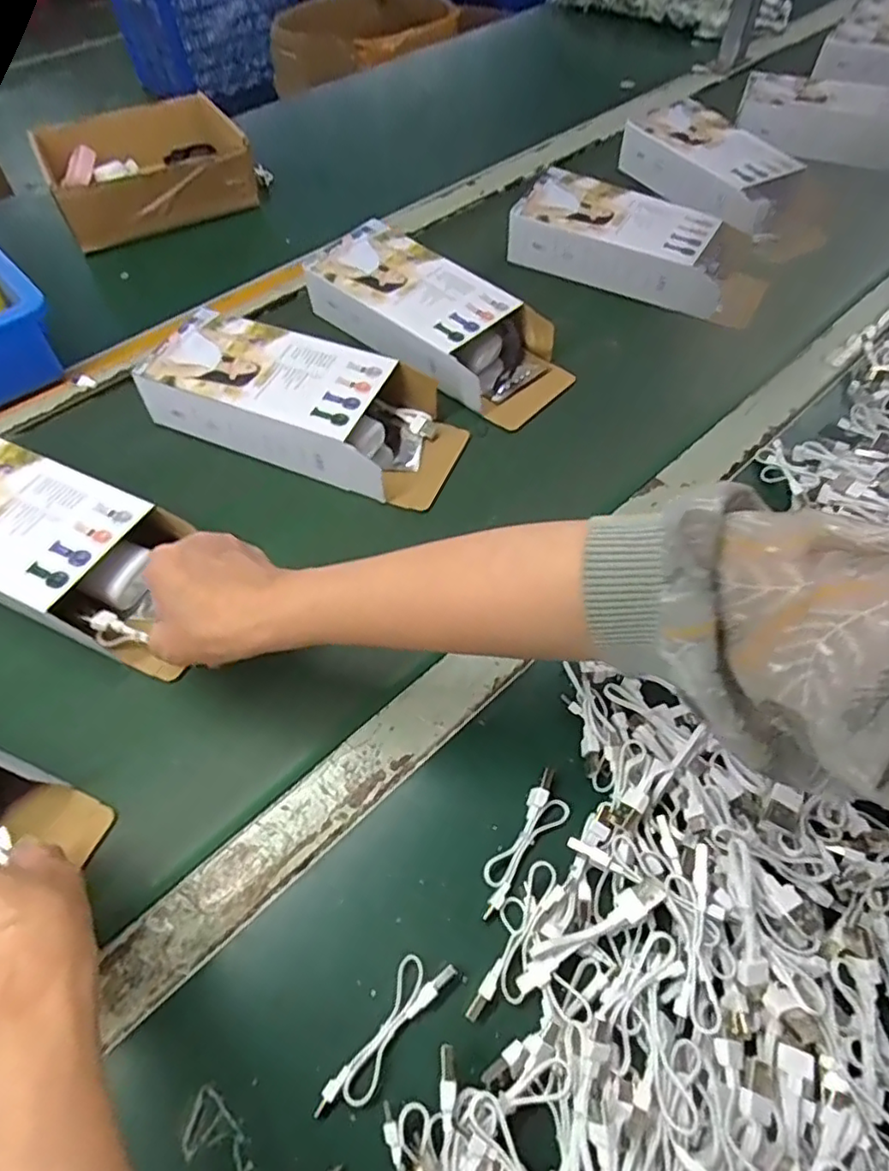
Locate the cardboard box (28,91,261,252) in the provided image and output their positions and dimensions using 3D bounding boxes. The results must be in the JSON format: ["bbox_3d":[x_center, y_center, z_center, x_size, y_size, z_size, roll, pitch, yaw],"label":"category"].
[{"bbox_3d":[-0.349,-0.492,0.729,0.215,0.061,0.198,-20,58,-15],"label":"cardboard box"}]

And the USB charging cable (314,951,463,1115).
[{"bbox_3d":[-0.028,0.210,0.295,0.023,0.014,0.079,35,61,20],"label":"USB charging cable"}]

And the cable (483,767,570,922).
[{"bbox_3d":[0.043,0.140,0.339,0.023,0.014,0.081,33,60,19],"label":"cable"}]

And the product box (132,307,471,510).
[{"bbox_3d":[-0.114,-0.147,0.513,0.257,0.060,0.103,20,57,11],"label":"product box"}]

